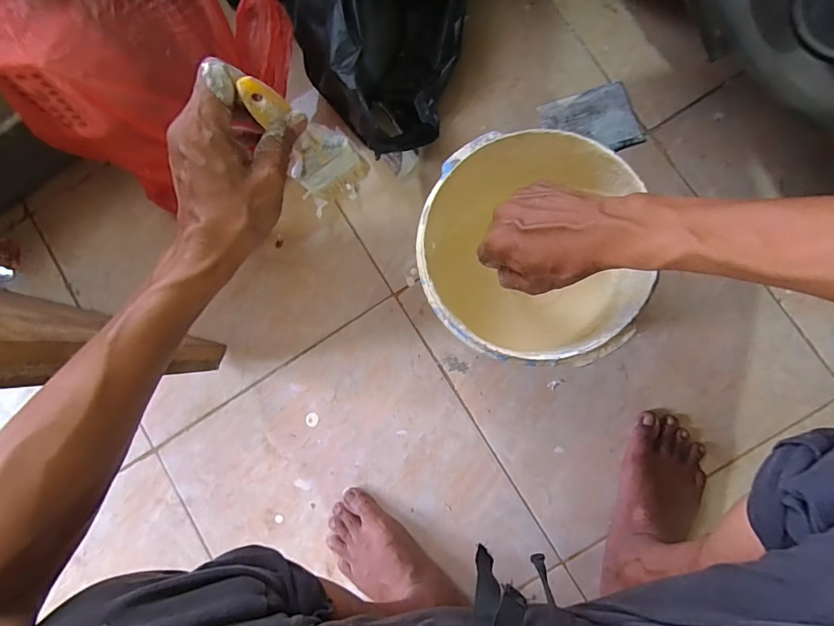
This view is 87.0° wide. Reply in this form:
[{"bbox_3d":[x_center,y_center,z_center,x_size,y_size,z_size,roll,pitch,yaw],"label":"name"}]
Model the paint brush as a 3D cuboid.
[{"bbox_3d":[-0.095,-0.146,0.386,0.061,0.192,0.015,-39,80,6],"label":"paint brush"}]

